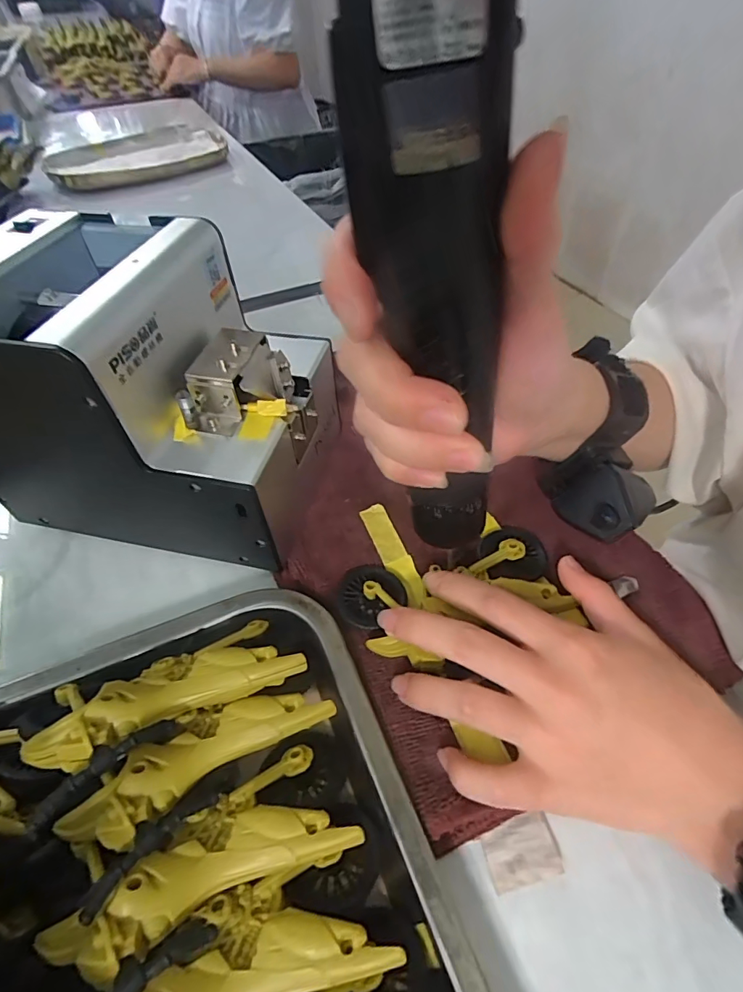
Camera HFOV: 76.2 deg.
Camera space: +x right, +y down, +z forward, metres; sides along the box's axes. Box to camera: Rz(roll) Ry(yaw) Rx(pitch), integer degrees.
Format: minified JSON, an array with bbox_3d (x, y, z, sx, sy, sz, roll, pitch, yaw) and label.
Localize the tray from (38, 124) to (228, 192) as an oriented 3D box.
[{"bbox_3d":[-0.394,-0.571,0.811,0.292,0.036,0.228,-17,50,-12],"label":"tray"}]

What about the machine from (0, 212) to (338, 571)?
[{"bbox_3d":[-0.124,-0.057,0.275,0.171,0.148,0.123,8,50,10],"label":"machine"}]

